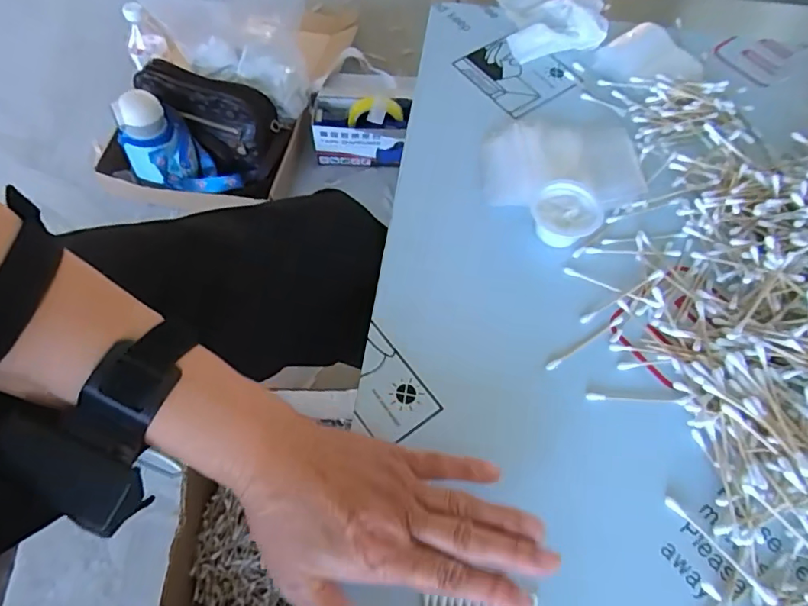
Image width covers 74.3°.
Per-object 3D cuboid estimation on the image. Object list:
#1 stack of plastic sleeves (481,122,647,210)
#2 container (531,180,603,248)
[{"bbox_3d":[0.134,-0.121,0.452,0.132,0.015,0.087,0,64,0],"label":"stack of plastic sleeves"},{"bbox_3d":[0.126,-0.071,0.419,0.047,0.020,0.048,0,64,0],"label":"container"}]

